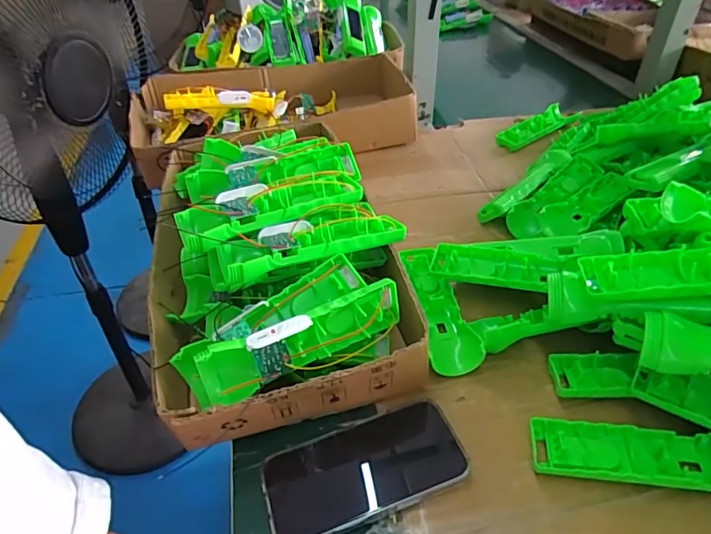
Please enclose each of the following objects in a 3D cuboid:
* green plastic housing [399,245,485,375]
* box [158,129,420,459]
[{"bbox_3d":[0.082,0.038,0.489,0.046,0.029,0.156,-8,41,-1],"label":"green plastic housing"},{"bbox_3d":[-0.072,0.009,0.450,0.223,0.151,0.260,-16,42,-12],"label":"box"}]

